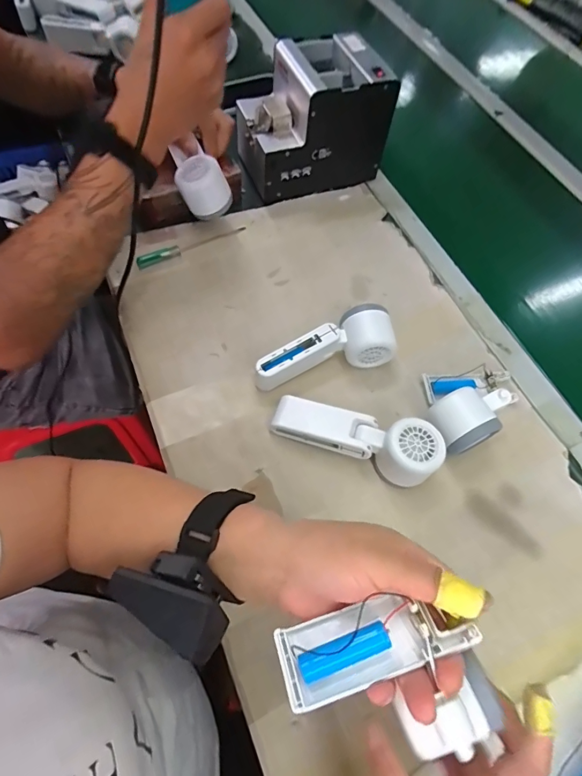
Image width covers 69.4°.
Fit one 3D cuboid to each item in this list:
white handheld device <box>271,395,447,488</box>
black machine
[{"bbox_3d":[0.063,0.053,0.422,0.166,0.052,0.058,15,61,2],"label":"white handheld device"},{"bbox_3d":[0.026,-0.360,0.581,0.176,0.161,0.130,-21,66,-16],"label":"black machine"}]

